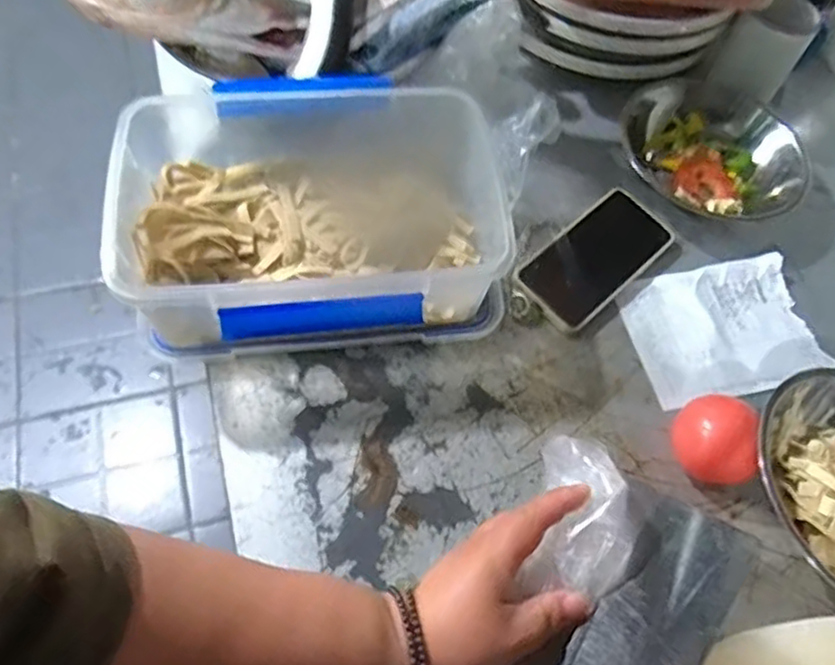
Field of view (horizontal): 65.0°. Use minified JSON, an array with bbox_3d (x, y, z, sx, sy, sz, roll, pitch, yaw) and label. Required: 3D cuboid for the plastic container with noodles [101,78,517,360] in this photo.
[{"bbox_3d":[-0.091,-0.101,0.568,0.297,0.130,0.235,-7,61,-11],"label":"plastic container with noodles"}]

